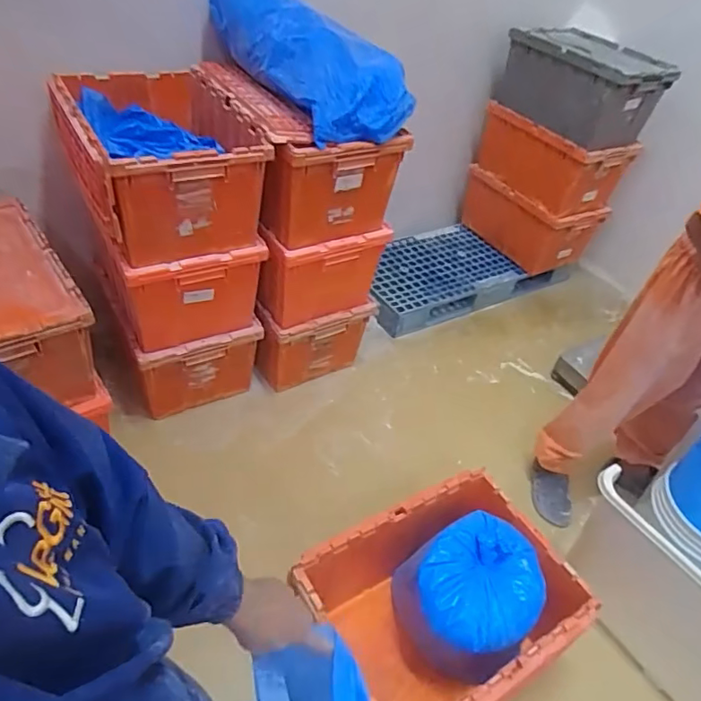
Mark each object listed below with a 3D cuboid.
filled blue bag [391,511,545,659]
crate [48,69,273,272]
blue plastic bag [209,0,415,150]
[{"bbox_3d":[0.293,0.624,1.400,0.309,0.312,0.317,2,40,-9],"label":"filled blue bag"},{"bbox_3d":[-0.563,-0.547,1.585,0.458,0.322,0.679,-14,47,-25],"label":"crate"},{"bbox_3d":[-0.147,-0.841,1.553,0.668,0.199,0.326,41,46,12],"label":"blue plastic bag"}]

